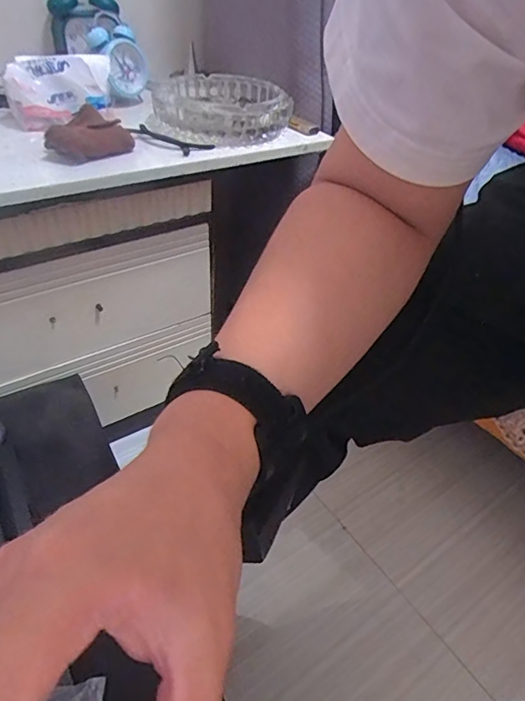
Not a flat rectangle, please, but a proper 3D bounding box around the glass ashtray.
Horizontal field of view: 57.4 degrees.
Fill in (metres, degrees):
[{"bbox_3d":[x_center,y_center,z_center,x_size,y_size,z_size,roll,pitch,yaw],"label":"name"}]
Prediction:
[{"bbox_3d":[-0.059,-0.342,0.677,0.183,0.047,0.181,-9,42,-15],"label":"glass ashtray"}]

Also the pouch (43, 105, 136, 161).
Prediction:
[{"bbox_3d":[-0.203,-0.255,0.567,0.055,0.042,0.112,22,43,20],"label":"pouch"}]

